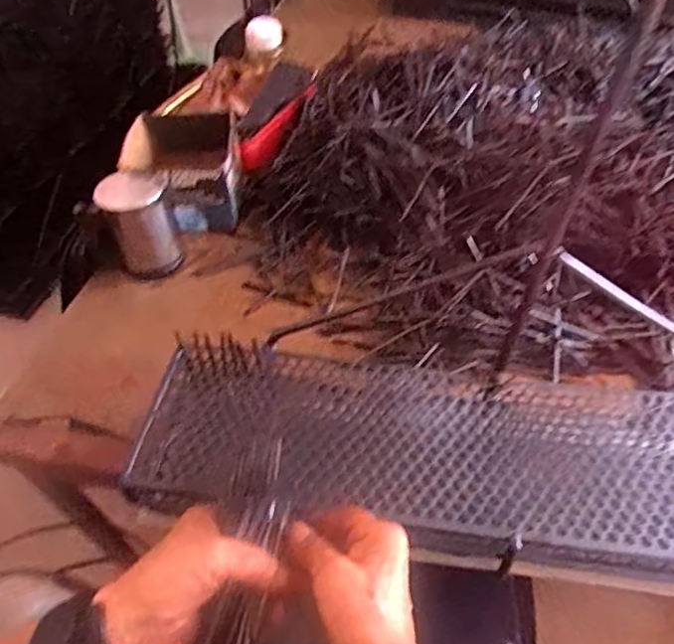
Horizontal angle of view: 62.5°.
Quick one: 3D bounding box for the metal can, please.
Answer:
[{"bbox_3d":[-0.247,-0.123,0.707,0.081,0.112,0.081,-12,48,-8],"label":"metal can"}]

